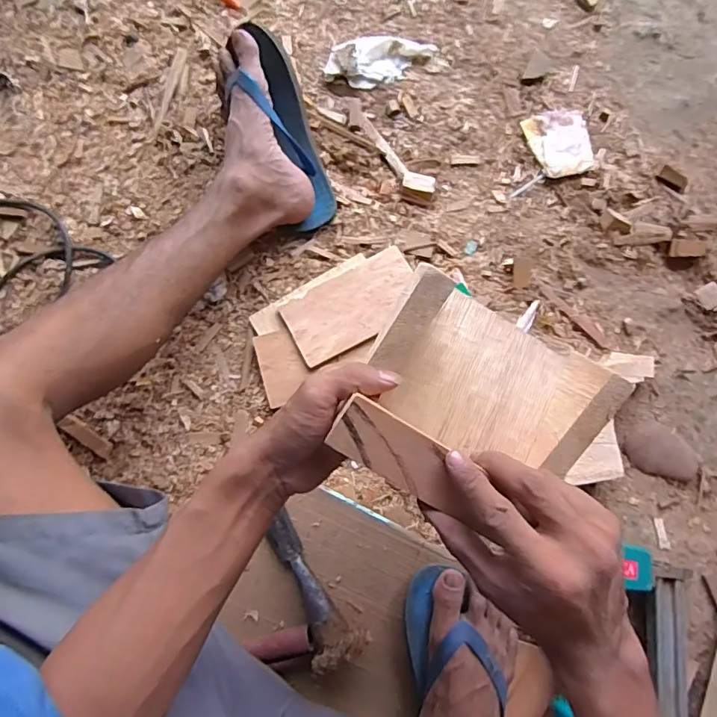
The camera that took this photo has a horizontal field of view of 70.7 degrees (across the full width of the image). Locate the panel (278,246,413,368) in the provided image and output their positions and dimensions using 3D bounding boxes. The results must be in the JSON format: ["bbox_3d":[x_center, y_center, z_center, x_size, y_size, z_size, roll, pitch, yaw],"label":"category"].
[{"bbox_3d":[-0.006,-0.063,0.607,0.162,0.010,0.084,-31,78,-7],"label":"panel"}]

